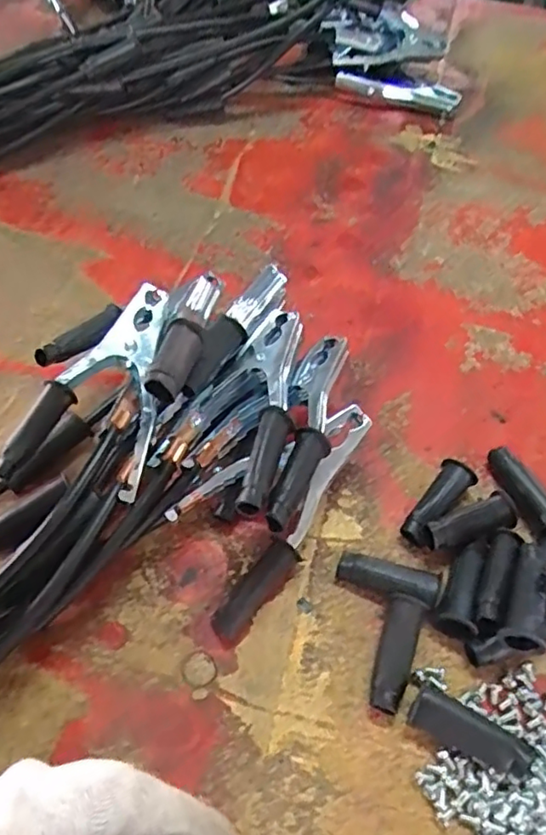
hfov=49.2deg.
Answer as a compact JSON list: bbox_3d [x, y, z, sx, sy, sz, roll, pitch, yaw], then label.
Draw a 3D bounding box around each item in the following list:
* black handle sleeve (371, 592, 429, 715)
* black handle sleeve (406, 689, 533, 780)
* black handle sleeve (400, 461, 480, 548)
[{"bbox_3d":[0.069,0.132,0.336,0.020,0.018,0.062,20,56,11],"label":"black handle sleeve"},{"bbox_3d":[0.102,0.162,0.307,0.060,0.013,0.018,20,55,27],"label":"black handle sleeve"},{"bbox_3d":[0.107,0.055,0.389,0.022,0.015,0.063,36,61,20],"label":"black handle sleeve"}]

